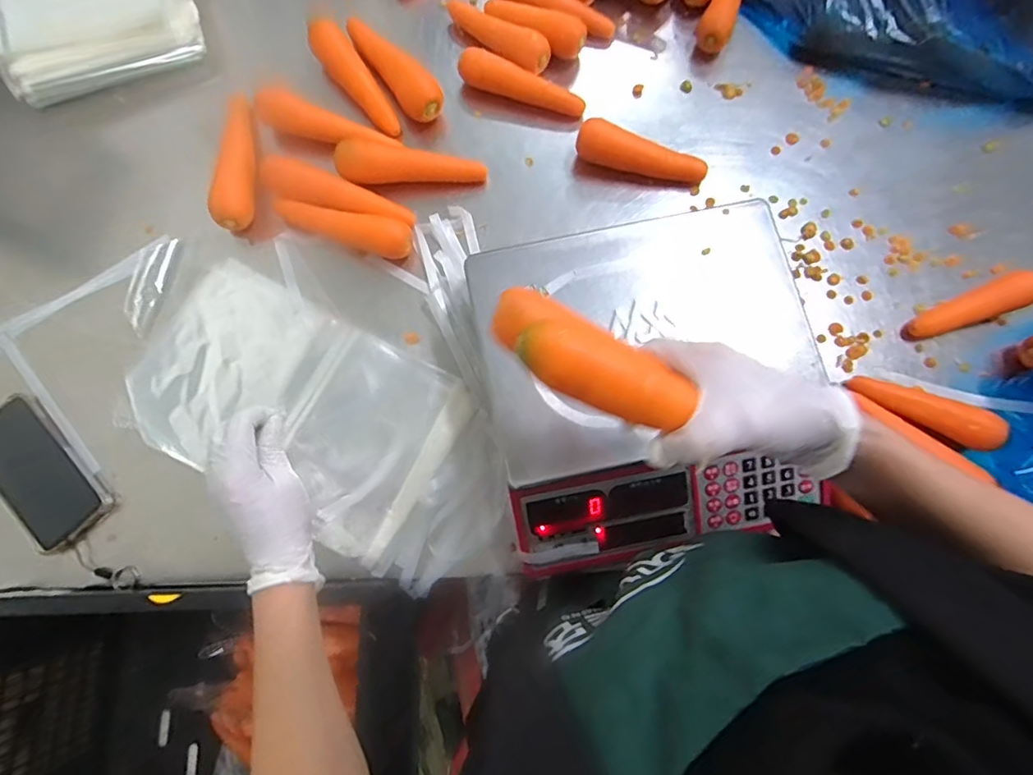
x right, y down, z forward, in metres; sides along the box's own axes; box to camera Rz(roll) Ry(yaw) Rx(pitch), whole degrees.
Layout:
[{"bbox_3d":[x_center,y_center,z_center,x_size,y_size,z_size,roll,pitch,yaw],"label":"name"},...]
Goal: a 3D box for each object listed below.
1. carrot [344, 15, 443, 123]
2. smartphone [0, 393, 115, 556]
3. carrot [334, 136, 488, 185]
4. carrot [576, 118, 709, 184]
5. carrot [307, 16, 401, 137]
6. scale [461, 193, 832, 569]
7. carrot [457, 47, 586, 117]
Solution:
[{"bbox_3d":[-0.150,-0.390,0.643,0.050,0.041,0.177,-34,78,-7],"label":"carrot"},{"bbox_3d":[-0.492,0.087,0.537,0.078,0.011,0.158,-42,79,-9],"label":"smartphone"},{"bbox_3d":[-0.122,-0.257,0.618,0.169,0.036,0.050,2,76,1],"label":"carrot"},{"bbox_3d":[0.143,-0.262,0.609,0.151,0.044,0.043,21,77,6],"label":"carrot"},{"bbox_3d":[-0.191,-0.373,0.634,0.042,0.035,0.163,-39,78,-9],"label":"carrot"},{"bbox_3d":[0.124,-0.005,0.514,0.303,0.109,0.305,-12,77,-2],"label":"scale"},{"bbox_3d":[0.006,-0.361,0.633,0.154,0.038,0.031,20,77,6],"label":"carrot"}]

